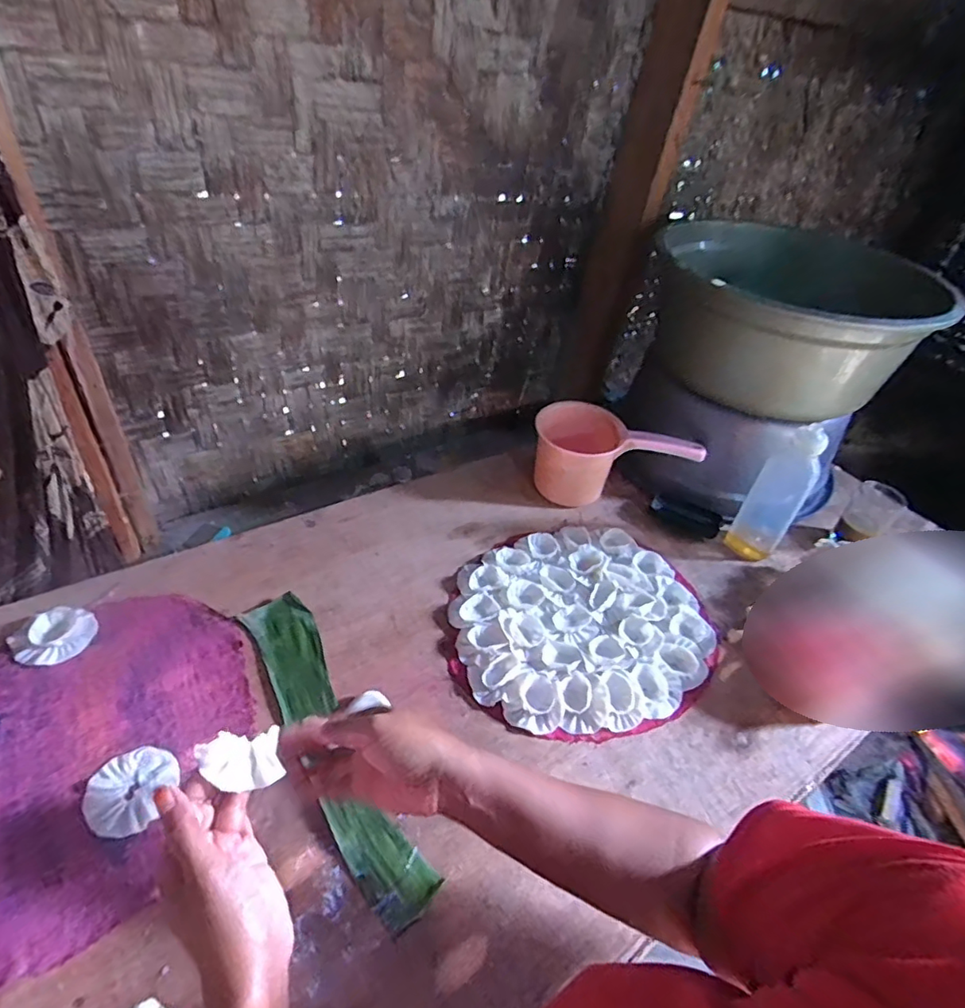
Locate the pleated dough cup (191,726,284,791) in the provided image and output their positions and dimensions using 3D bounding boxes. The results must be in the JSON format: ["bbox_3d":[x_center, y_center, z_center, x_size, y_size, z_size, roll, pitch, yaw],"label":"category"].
[{"bbox_3d":[-0.168,0.180,0.398,0.054,0.036,0.034,-24,46,-33],"label":"pleated dough cup"}]

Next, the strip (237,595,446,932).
[{"bbox_3d":[-0.160,0.237,0.586,0.069,0.009,0.373,-20,49,-29],"label":"strip"}]

